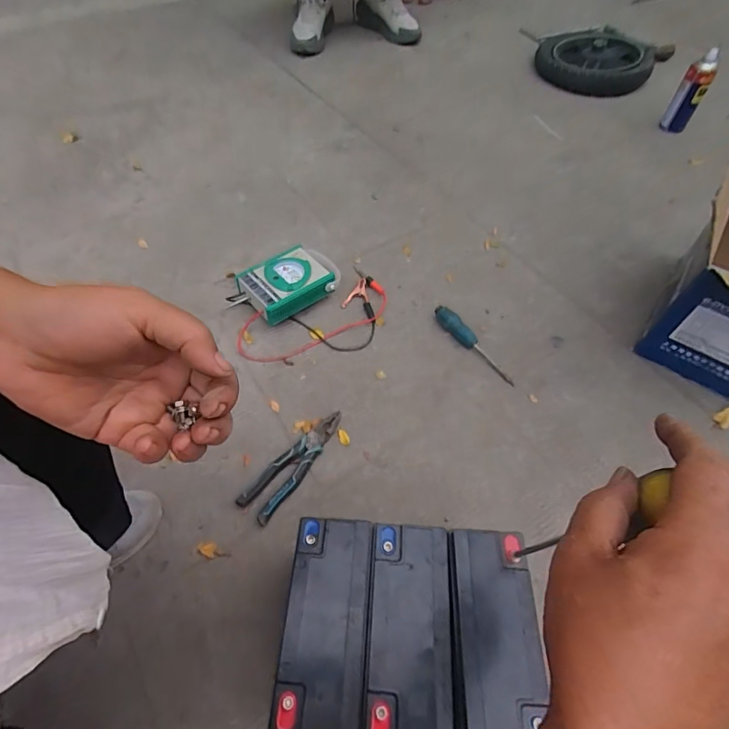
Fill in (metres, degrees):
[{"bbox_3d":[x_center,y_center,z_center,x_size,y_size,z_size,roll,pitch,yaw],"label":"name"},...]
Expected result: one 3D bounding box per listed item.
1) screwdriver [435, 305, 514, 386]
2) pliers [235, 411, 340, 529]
[{"bbox_3d":[0.191,-0.037,0.774,0.027,0.033,0.184,-32,61,-21],"label":"screwdriver"},{"bbox_3d":[-0.099,0.142,0.648,0.051,0.015,0.188,33,60,20],"label":"pliers"}]

